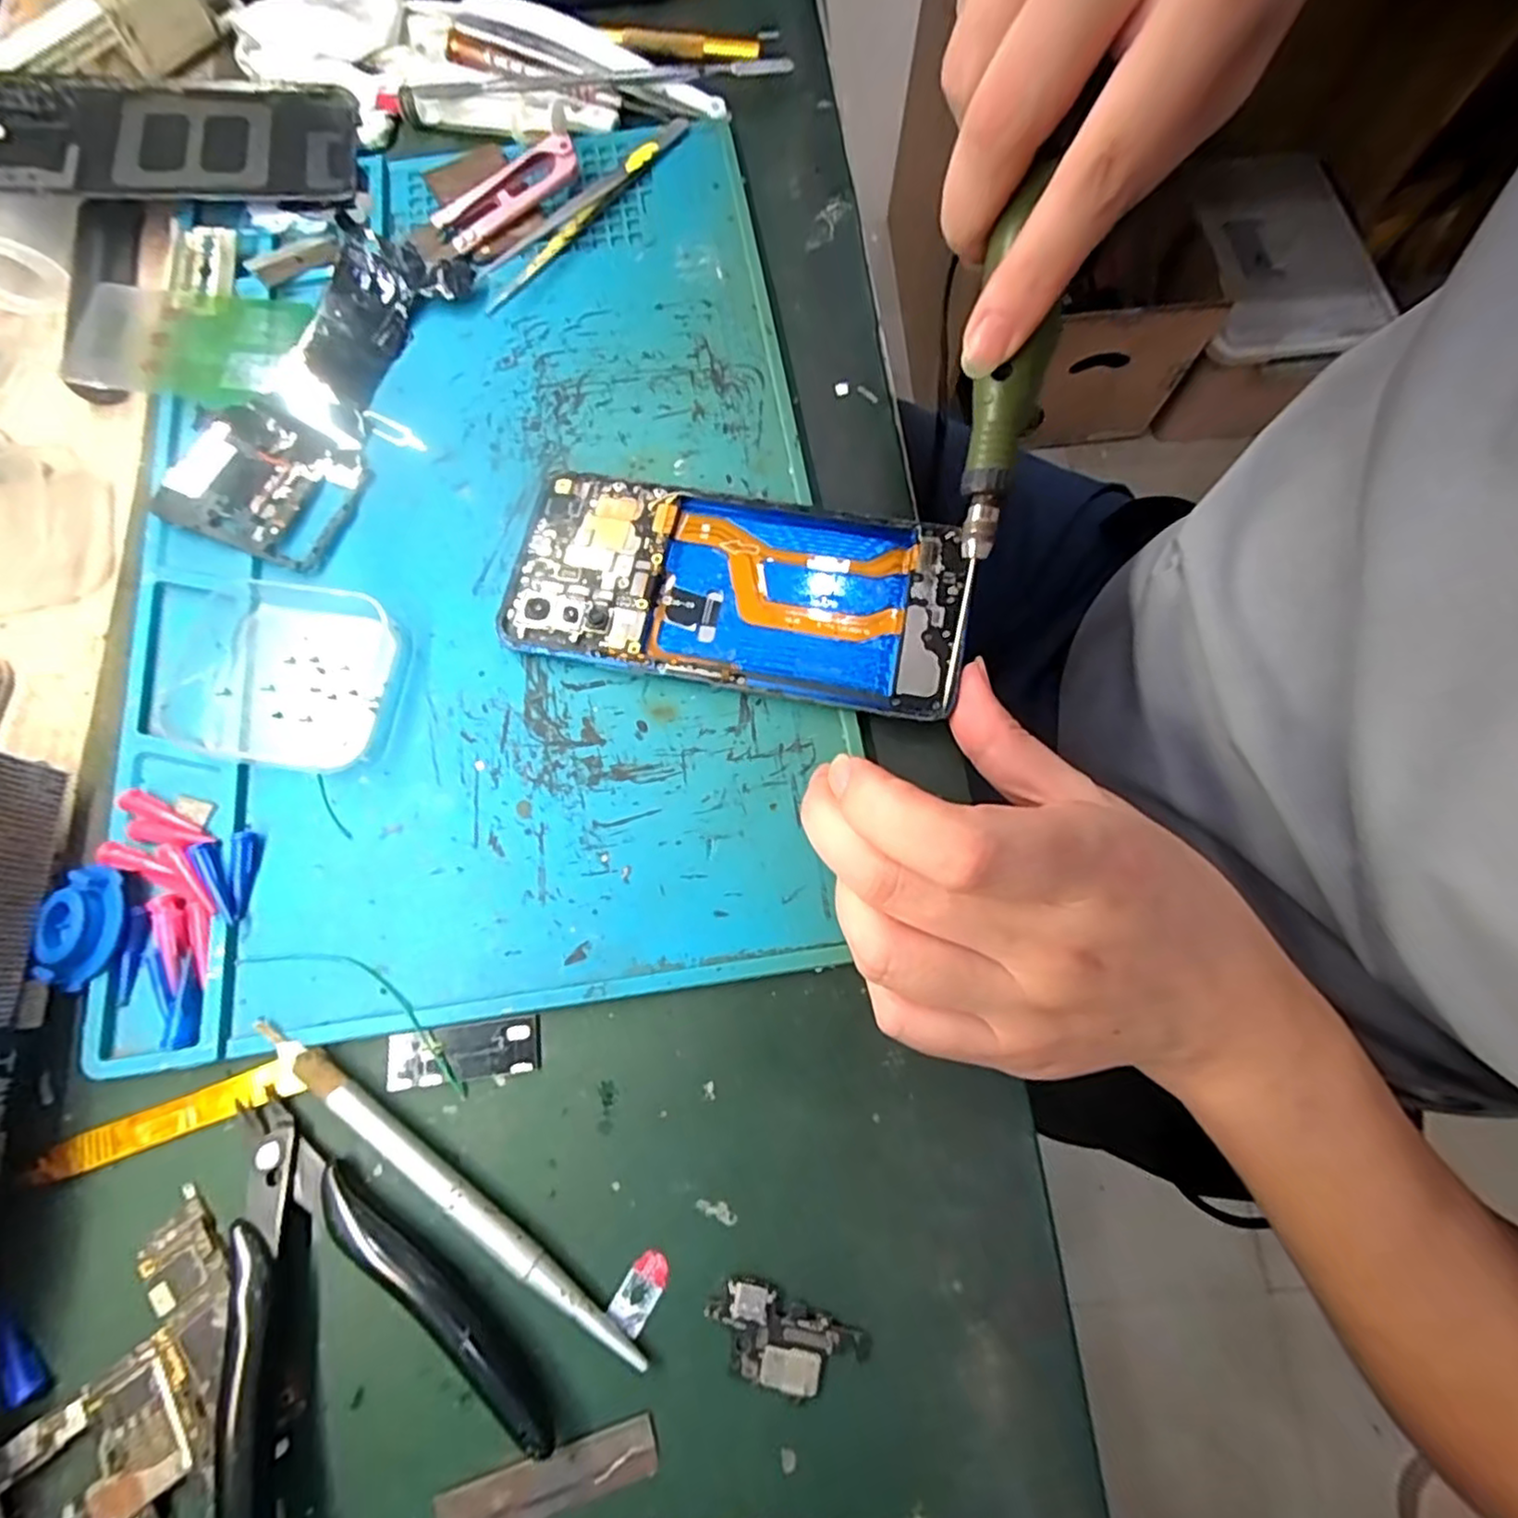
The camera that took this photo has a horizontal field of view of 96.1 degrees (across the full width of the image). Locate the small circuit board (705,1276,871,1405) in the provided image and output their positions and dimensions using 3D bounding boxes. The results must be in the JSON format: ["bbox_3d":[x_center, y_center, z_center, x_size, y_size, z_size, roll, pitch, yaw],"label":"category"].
[{"bbox_3d":[0.007,0.157,0.182,0.041,0.004,0.021,22,74,6],"label":"small circuit board"}]

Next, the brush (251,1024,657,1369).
[{"bbox_3d":[-0.090,0.119,0.193,0.142,0.008,0.008,34,76,9],"label":"brush"}]

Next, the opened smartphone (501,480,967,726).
[{"bbox_3d":[-0.009,-0.060,0.242,0.156,0.007,0.073,9,73,4],"label":"opened smartphone"}]

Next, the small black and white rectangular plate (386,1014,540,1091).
[{"bbox_3d":[-0.089,0.088,0.205,0.045,0.004,0.016,-7,73,-3],"label":"small black and white rectangular plate"}]

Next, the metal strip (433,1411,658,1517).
[{"bbox_3d":[-0.054,0.186,0.175,0.056,0.004,0.013,-16,74,-5],"label":"metal strip"}]

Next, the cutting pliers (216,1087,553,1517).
[{"bbox_3d":[-0.117,0.146,0.179,0.071,0.016,0.113,-34,76,-10],"label":"cutting pliers"}]

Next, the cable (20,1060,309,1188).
[{"bbox_3d":[-0.173,0.106,0.200,0.076,0.004,0.011,-19,74,-6],"label":"cable"}]

